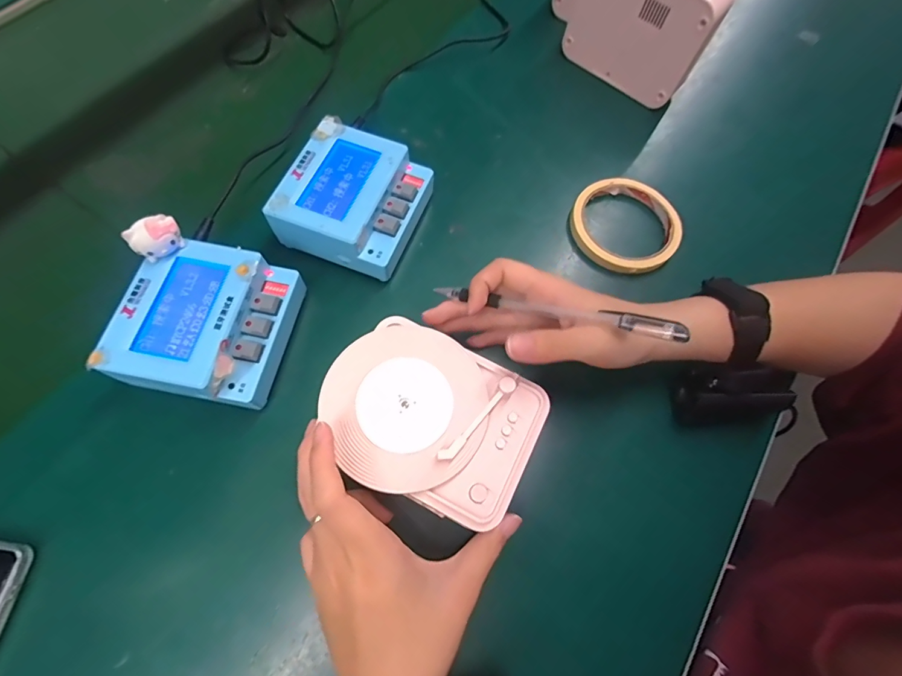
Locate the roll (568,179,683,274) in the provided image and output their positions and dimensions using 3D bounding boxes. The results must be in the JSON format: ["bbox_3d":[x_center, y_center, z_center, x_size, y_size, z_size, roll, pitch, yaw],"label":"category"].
[{"bbox_3d":[0.151,-0.099,0.366,0.092,0.015,0.087,1,68,-1],"label":"roll"}]

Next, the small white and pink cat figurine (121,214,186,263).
[{"bbox_3d":[-0.193,-0.064,0.278,0.031,0.027,0.016,-36,73,-15],"label":"small white and pink cat figurine"}]

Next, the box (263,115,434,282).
[{"bbox_3d":[-0.074,-0.109,0.339,0.098,0.049,0.102,18,69,5],"label":"box"}]

